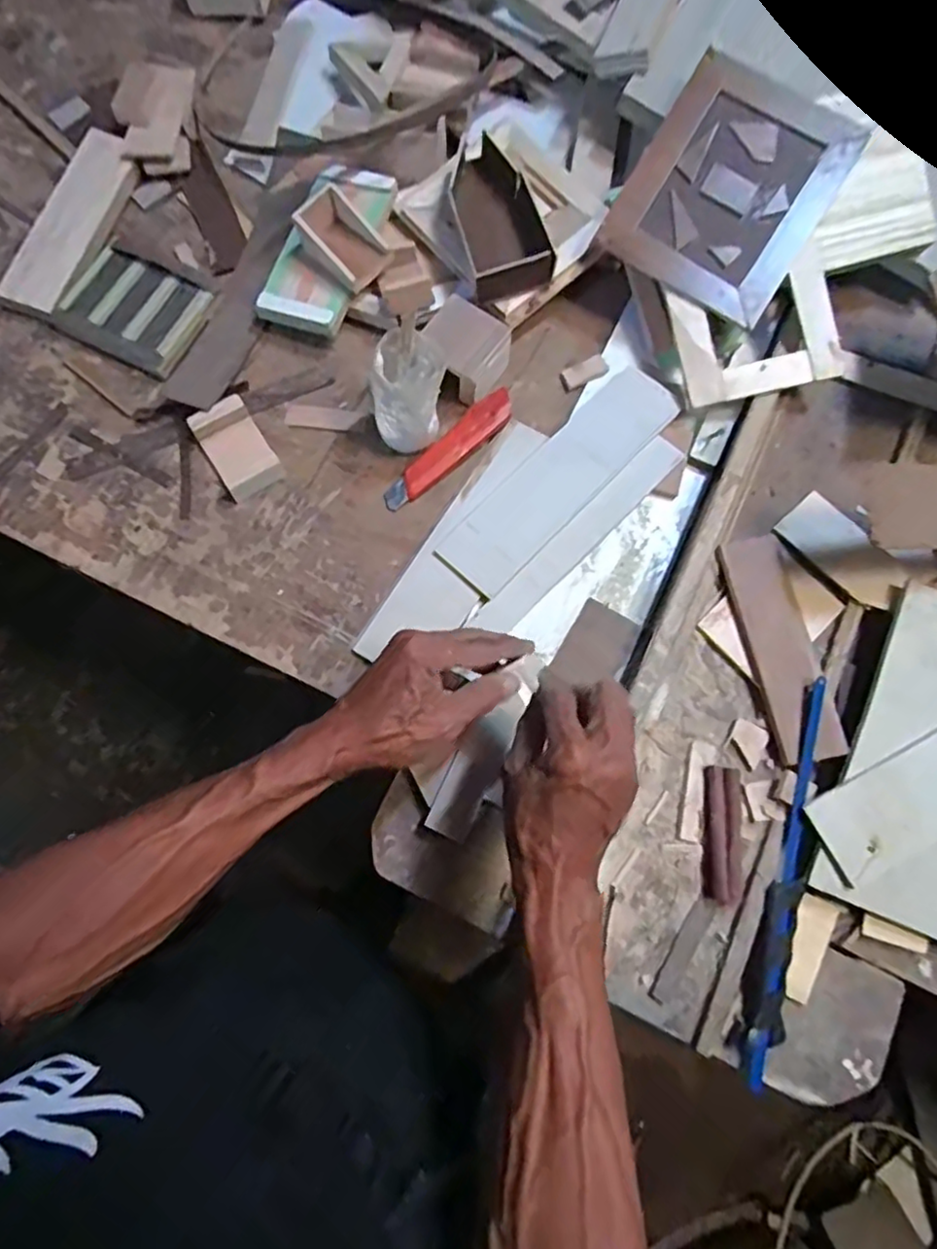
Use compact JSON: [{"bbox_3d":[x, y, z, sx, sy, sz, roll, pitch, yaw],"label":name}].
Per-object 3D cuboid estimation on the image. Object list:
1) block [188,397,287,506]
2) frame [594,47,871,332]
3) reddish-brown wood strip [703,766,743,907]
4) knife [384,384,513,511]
[{"bbox_3d":[-0.207,-0.157,0.573,0.051,0.024,0.085,-32,78,-10],"label":"block"},{"bbox_3d":[0.235,-0.390,0.572,0.162,0.013,0.194,33,94,4],"label":"frame"},{"bbox_3d":[0.196,0.161,0.491,0.027,0.012,0.098,5,74,0],"label":"reddish-brown wood strip"},{"bbox_3d":[-0.017,-0.161,0.586,0.151,0.013,0.032,-42,80,-12],"label":"knife"}]

